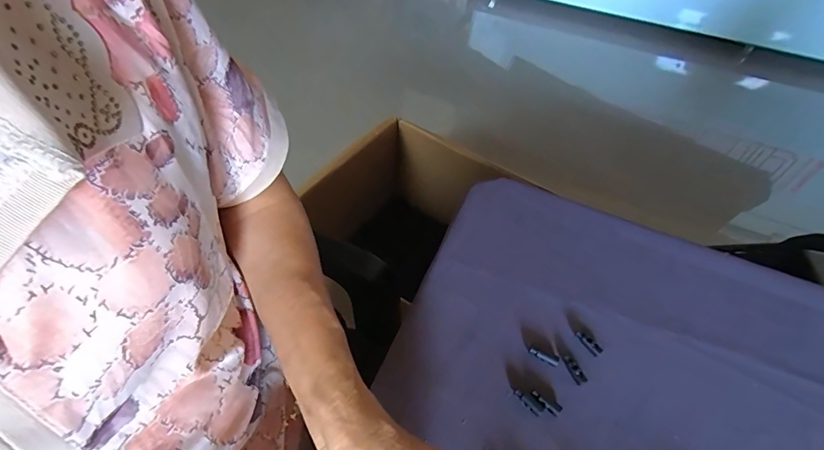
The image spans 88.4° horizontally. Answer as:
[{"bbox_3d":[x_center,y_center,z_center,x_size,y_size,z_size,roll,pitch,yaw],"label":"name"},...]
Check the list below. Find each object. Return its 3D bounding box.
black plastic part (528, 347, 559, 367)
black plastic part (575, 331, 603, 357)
[{"bbox_3d":[0.110,0.109,0.352,0.025,0.004,0.009,25,54,14],"label":"black plastic part"},{"bbox_3d":[0.147,0.099,0.354,0.009,0.004,0.024,-31,61,-26],"label":"black plastic part"}]

